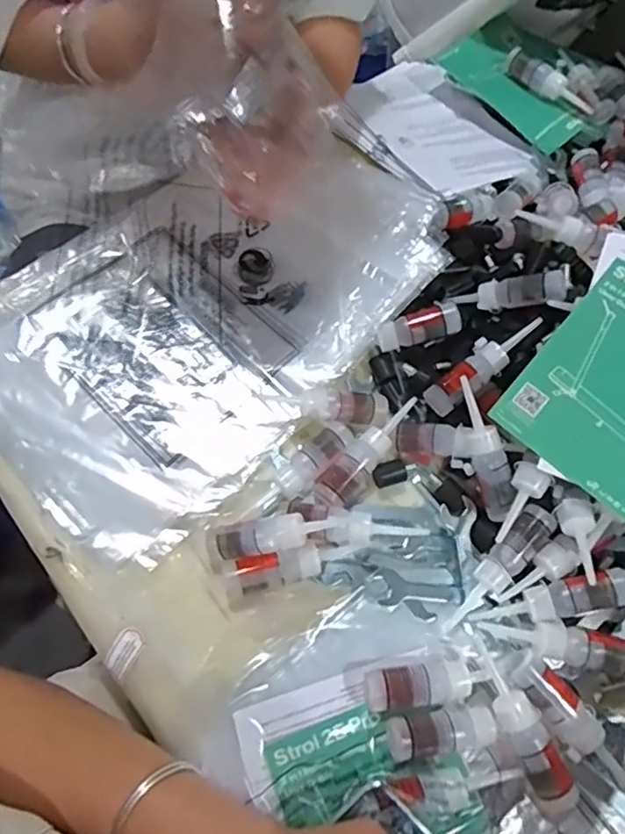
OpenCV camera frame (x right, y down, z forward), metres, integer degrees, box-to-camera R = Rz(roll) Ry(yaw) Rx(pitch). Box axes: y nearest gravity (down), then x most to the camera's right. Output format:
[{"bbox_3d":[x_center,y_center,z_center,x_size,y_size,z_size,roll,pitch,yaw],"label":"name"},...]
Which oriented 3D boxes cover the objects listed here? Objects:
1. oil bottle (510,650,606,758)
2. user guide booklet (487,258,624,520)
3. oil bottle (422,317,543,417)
[{"bbox_3d":[0.162,0.192,0.406,0.028,0.028,0.069,-33,74,-20],"label":"oil bottle"},{"bbox_3d":[0.229,-0.025,0.440,0.122,0.009,0.170,39,77,15],"label":"user guide booklet"},{"bbox_3d":[0.138,-0.044,0.482,0.108,0.021,0.027,-39,73,0],"label":"oil bottle"}]

